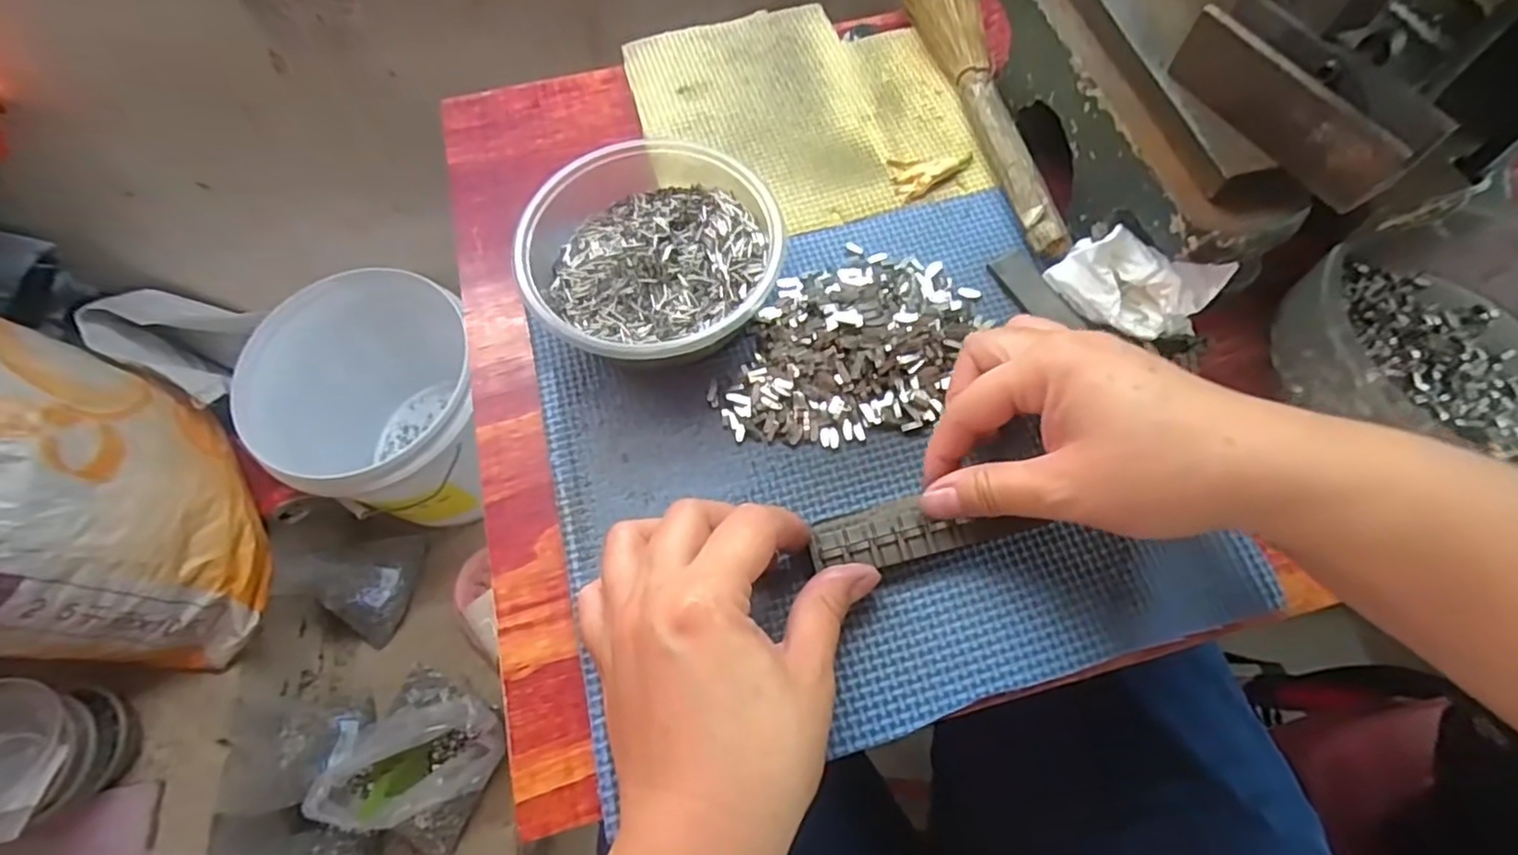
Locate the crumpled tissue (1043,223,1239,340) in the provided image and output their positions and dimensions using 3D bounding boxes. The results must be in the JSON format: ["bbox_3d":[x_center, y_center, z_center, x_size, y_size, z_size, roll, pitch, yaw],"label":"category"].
[{"bbox_3d":[0.171,-0.065,0.312,0.064,0.034,0.033,37,71,16],"label":"crumpled tissue"}]

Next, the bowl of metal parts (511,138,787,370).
[{"bbox_3d":[-0.050,-0.077,0.313,0.108,0.052,0.109,0,66,0],"label":"bowl of metal parts"}]

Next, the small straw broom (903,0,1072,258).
[{"bbox_3d":[0.117,-0.190,0.376,0.037,0.018,0.235,-6,66,-2],"label":"small straw broom"}]

